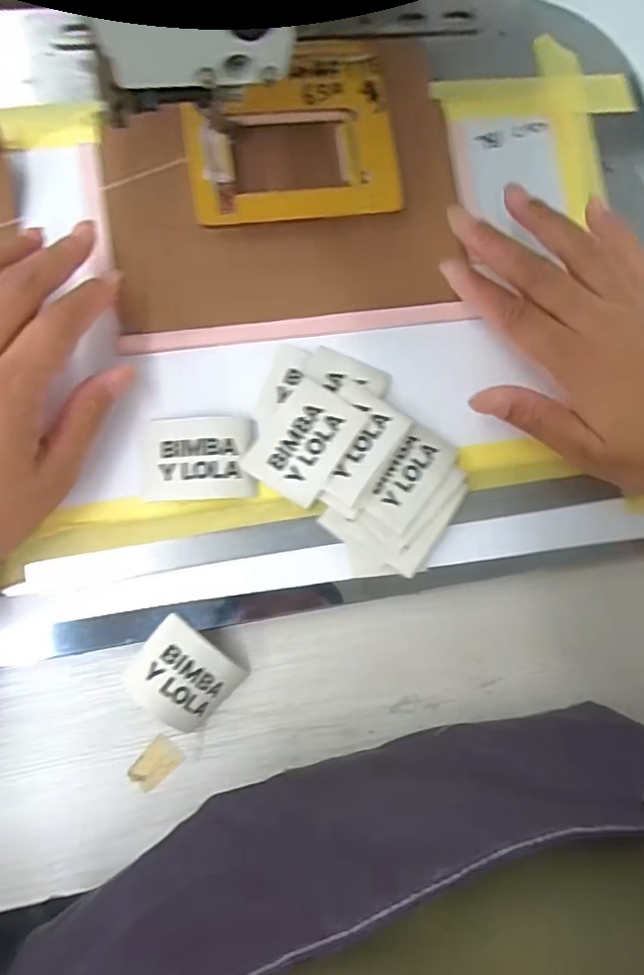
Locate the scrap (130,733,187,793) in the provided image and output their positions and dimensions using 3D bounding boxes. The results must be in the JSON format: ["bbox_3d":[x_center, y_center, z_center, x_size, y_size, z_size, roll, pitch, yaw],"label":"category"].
[{"bbox_3d":[-0.084,0.139,0.287,0.027,0.004,0.017,-43,90,-6],"label":"scrap"}]

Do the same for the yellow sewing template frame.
[{"bbox_3d":[-0.016,-0.184,0.293,0.105,0.007,0.093,-8,88,-8],"label":"yellow sewing template frame"}]

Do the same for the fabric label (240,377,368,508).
[{"bbox_3d":[-0.008,-0.024,0.284,0.041,0.007,0.055,34,80,-1],"label":"fabric label"}]

